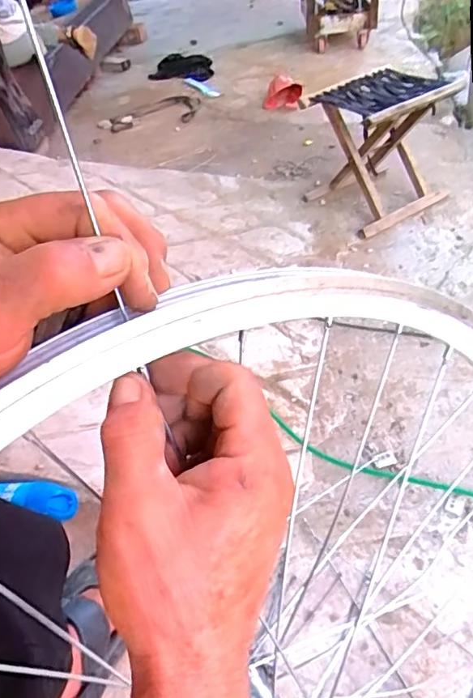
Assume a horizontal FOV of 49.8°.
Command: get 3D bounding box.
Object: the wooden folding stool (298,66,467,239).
[{"bbox_3d":[0.349,-0.499,1.271,0.281,0.291,0.264,-27,47,-19],"label":"wooden folding stool"}]

